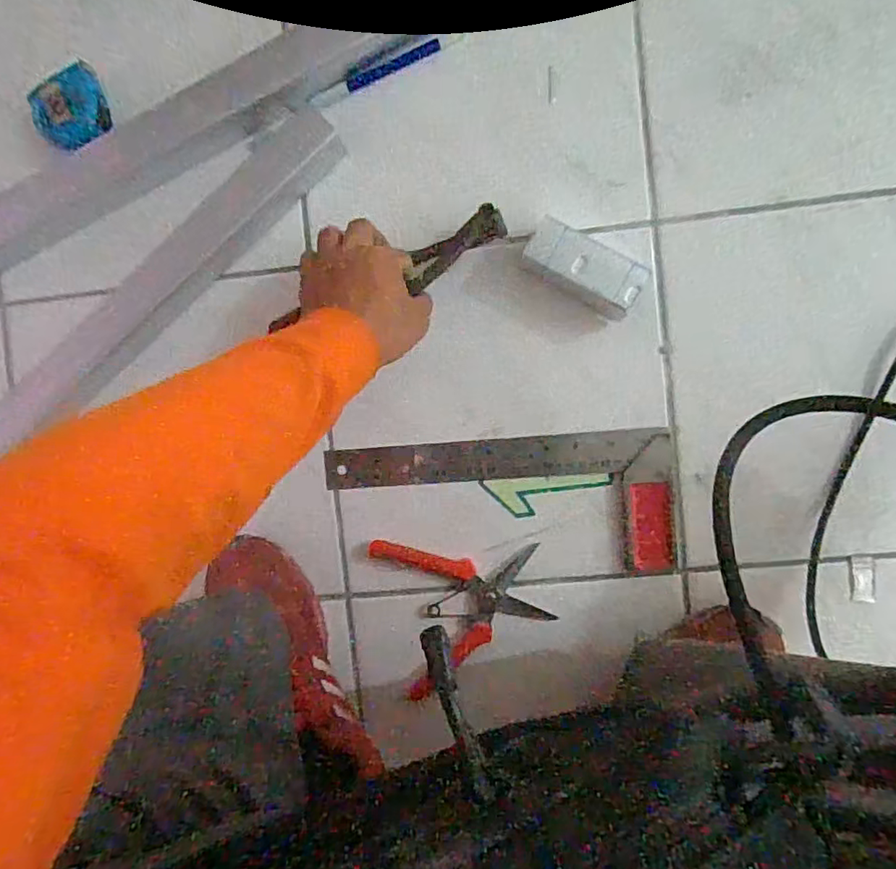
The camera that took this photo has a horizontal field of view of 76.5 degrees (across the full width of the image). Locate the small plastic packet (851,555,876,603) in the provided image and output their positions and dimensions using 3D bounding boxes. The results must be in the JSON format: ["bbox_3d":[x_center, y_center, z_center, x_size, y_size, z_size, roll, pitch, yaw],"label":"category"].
[{"bbox_3d":[0.354,0.122,0.483,0.018,0.006,0.039,0,92,5],"label":"small plastic packet"}]

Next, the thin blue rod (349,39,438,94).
[{"bbox_3d":[-0.047,-0.315,0.487,0.085,0.006,0.007,-23,90,5],"label":"thin blue rod"}]

